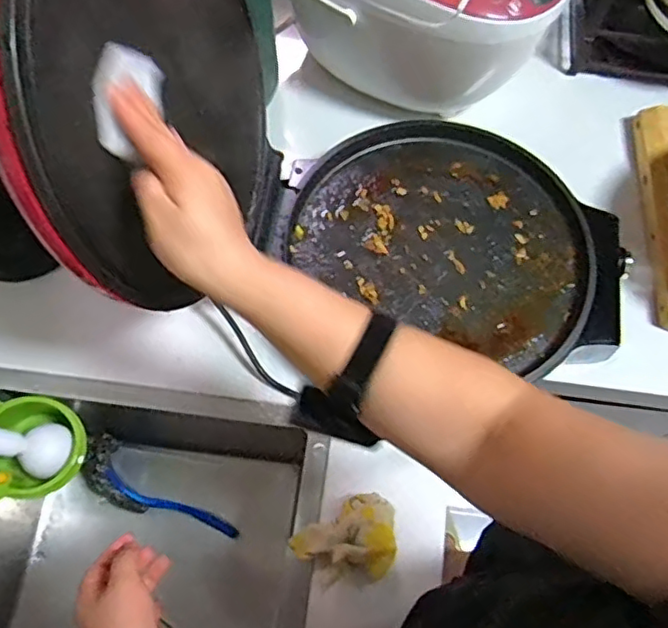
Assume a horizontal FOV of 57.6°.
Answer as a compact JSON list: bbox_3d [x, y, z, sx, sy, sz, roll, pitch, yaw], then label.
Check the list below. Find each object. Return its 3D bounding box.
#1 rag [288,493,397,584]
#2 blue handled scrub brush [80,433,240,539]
[{"bbox_3d":[0.016,0.224,0.588,0.103,0.036,0.077,-29,72,-12],"label":"rag"},{"bbox_3d":[-0.232,0.233,0.795,0.207,0.049,0.072,30,70,-8],"label":"blue handled scrub brush"}]

